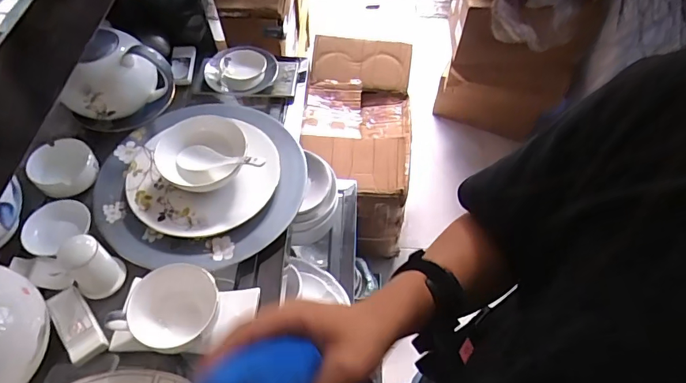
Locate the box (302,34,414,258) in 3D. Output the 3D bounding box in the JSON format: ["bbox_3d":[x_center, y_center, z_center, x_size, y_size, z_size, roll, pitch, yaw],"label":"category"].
[{"bbox_3d":[0.047,-0.174,1.632,0.348,0.408,0.694,4,55,1],"label":"box"}]

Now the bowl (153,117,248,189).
[{"bbox_3d":[-0.178,-0.052,0.564,0.108,0.043,0.093,-9,56,-8],"label":"bowl"}]

